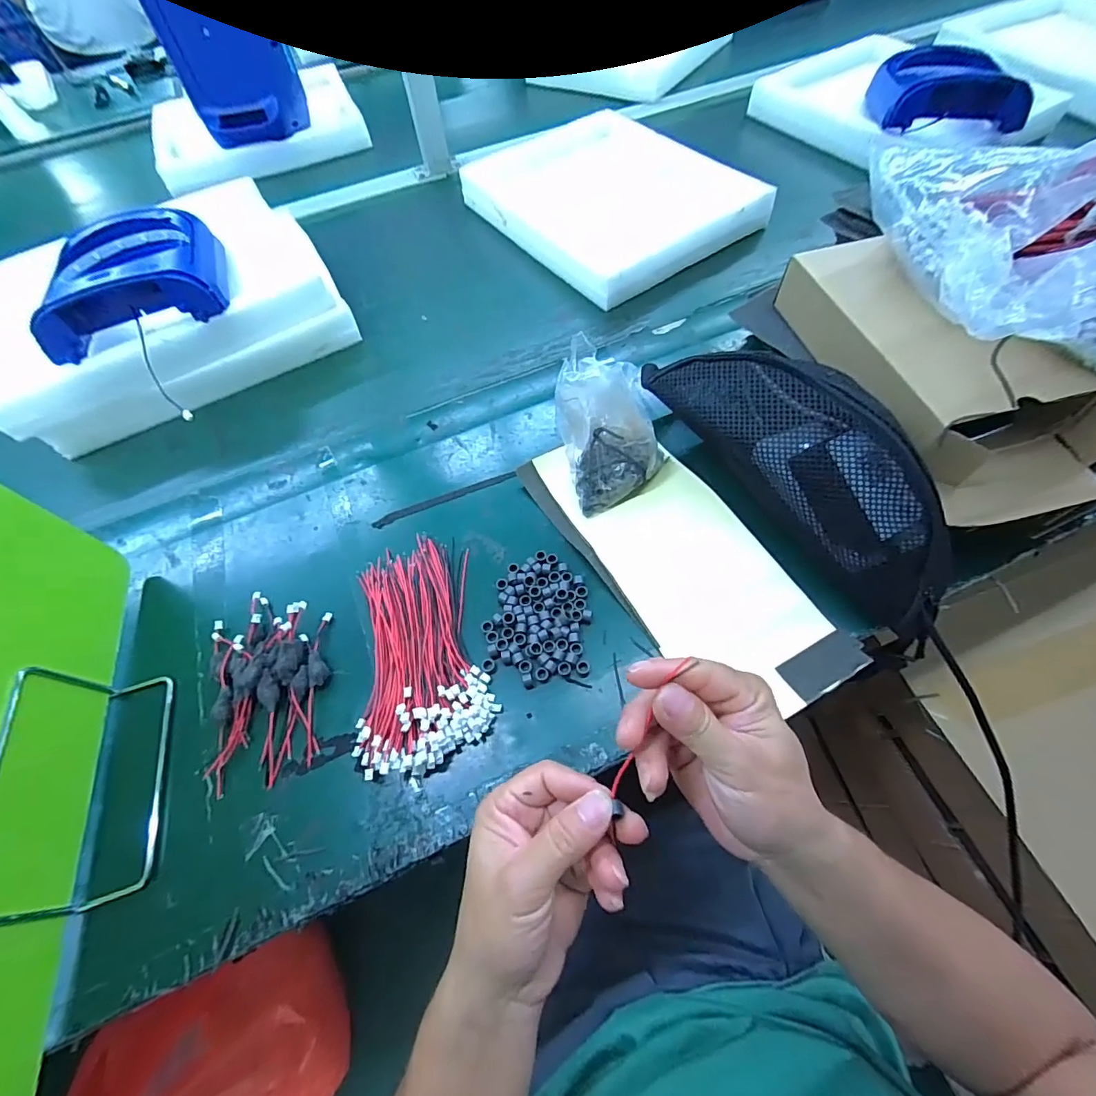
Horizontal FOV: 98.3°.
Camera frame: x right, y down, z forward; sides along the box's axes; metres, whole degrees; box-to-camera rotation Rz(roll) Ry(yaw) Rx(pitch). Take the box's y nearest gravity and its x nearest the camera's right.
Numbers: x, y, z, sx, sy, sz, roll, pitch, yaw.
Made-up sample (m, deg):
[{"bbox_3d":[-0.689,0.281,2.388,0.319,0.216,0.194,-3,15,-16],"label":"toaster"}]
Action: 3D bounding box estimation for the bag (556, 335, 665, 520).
[{"bbox_3d":[0.057,-0.106,0.427,0.091,0.116,0.101,-18,60,-6],"label":"bag"}]

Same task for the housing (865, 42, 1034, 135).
[{"bbox_3d":[0.556,-0.654,0.665,0.171,0.049,0.176,4,62,6],"label":"housing"}]

